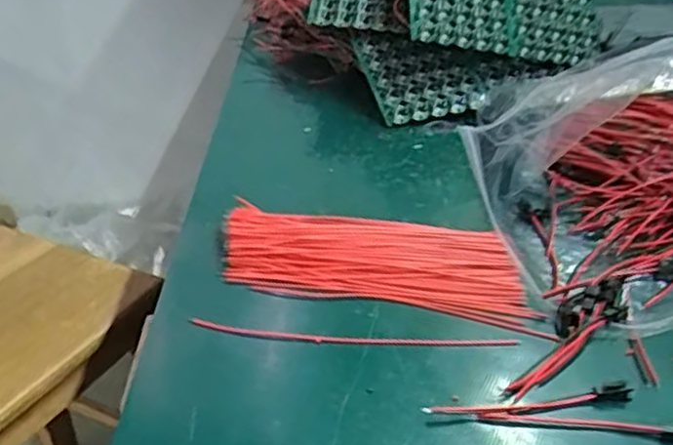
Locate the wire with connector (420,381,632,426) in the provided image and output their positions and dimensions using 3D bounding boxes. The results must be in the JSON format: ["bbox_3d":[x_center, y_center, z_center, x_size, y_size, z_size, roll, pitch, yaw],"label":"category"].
[{"bbox_3d":[0.092,0.086,0.334,0.101,0.007,0.011,-4,31,-10],"label":"wire with connector"}]

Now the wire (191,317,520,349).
[{"bbox_3d":[0.009,0.060,0.375,0.173,0.004,0.012,4,31,3],"label":"wire"}]

